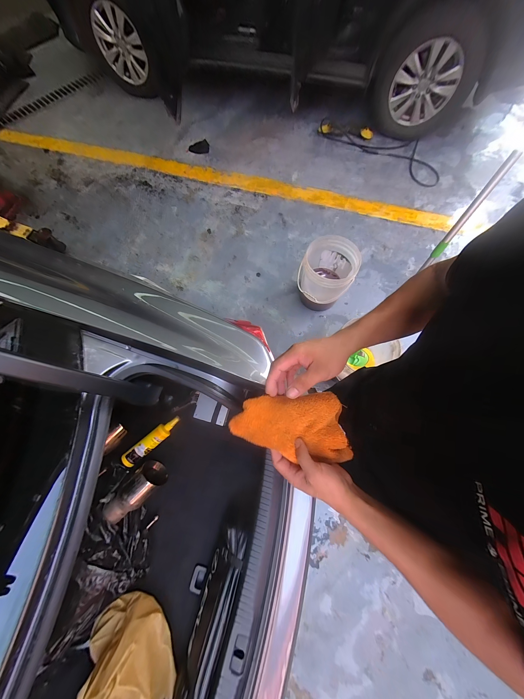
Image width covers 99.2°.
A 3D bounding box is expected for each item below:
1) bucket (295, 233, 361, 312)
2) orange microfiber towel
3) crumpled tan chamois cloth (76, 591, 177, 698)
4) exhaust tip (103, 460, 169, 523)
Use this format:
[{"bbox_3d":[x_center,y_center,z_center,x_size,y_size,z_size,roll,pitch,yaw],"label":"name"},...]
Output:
[{"bbox_3d":[0.389,-0.456,1.390,0.290,0.357,0.315,-1,74,2],"label":"bucket"},{"bbox_3d":[0.060,0.125,0.378,0.210,0.038,0.107,10,78,-10],"label":"orange microfiber towel"},{"bbox_3d":[-0.382,0.913,0.599,0.256,0.143,0.334,4,74,3],"label":"crumpled tan chamois cloth"},{"bbox_3d":[-0.433,0.482,0.758,0.097,0.084,0.209,44,66,8],"label":"exhaust tip"}]

